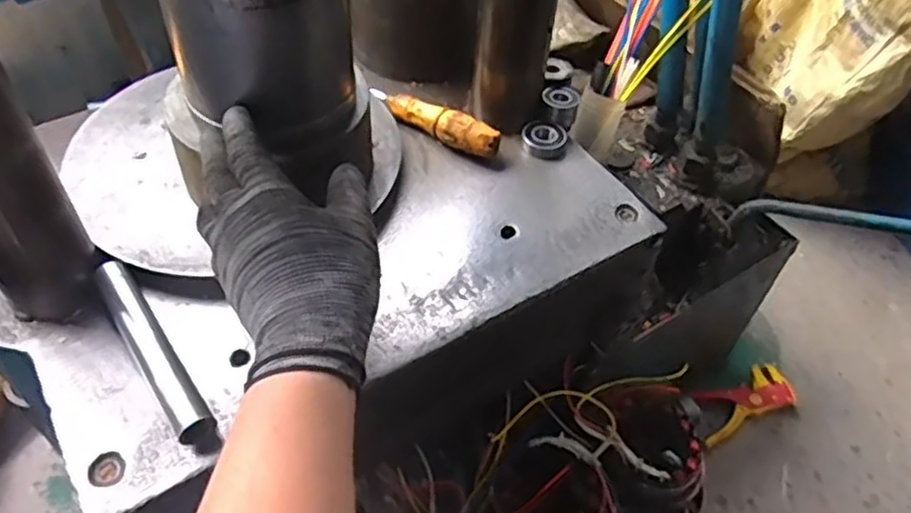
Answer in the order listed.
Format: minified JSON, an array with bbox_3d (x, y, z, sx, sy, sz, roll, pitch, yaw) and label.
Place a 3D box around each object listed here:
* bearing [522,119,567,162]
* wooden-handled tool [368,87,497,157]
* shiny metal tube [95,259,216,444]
[{"bbox_3d":[0.079,-0.104,0.629,0.039,0.011,0.042,7,49,3],"label":"bearing"},{"bbox_3d":[-0.020,-0.119,0.623,0.129,0.034,0.020,26,53,18],"label":"wooden-handled tool"},{"bbox_3d":[-0.201,0.058,0.464,0.023,0.016,0.150,-28,57,-24],"label":"shiny metal tube"}]

